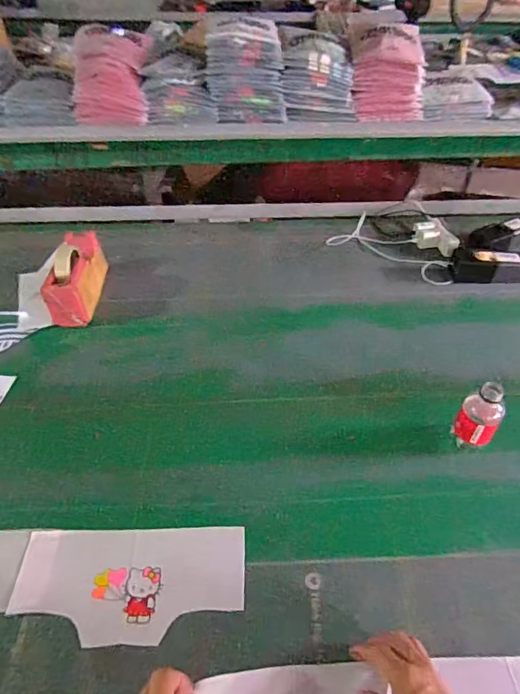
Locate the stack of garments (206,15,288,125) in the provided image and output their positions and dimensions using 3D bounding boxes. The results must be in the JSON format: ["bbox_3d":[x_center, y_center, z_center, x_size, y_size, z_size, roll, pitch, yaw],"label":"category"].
[{"bbox_3d":[-0.052,-0.967,1.615,0.269,0.249,0.240,-5,45,-6],"label":"stack of garments"}]

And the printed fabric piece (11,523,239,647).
[{"bbox_3d":[-0.165,0.299,0.595,0.286,0.008,0.135,-1,46,0],"label":"printed fabric piece"}]

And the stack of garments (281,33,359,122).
[{"bbox_3d":[0.202,-0.945,1.615,0.256,0.198,0.218,0,45,0],"label":"stack of garments"}]

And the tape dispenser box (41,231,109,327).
[{"bbox_3d":[-0.374,-0.161,0.955,0.096,0.107,0.225,-3,46,-1],"label":"tape dispenser box"}]

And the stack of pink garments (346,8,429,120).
[{"bbox_3d":[0.428,-0.955,1.595,0.261,0.215,0.271,1,45,1],"label":"stack of pink garments"}]

